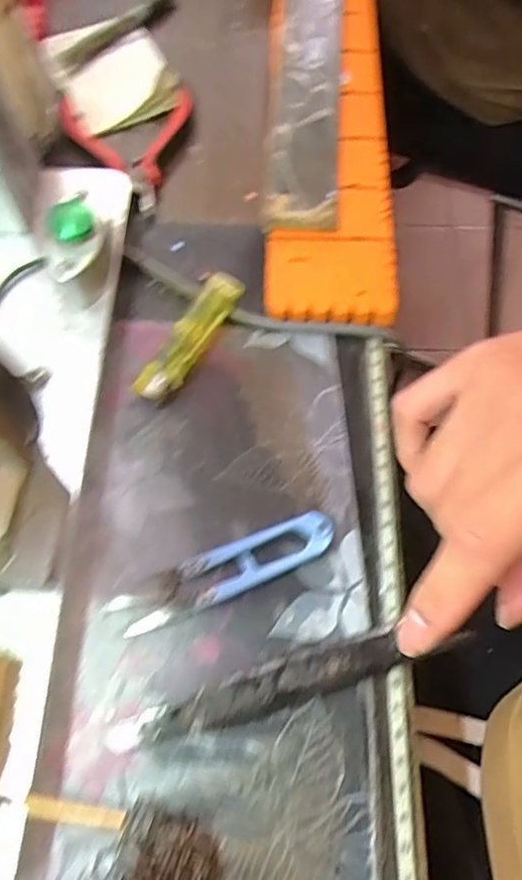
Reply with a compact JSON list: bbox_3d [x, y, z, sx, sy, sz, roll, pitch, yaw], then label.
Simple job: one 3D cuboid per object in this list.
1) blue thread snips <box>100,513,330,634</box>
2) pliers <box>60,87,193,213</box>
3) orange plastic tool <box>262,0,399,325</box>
[{"bbox_3d":[-0.016,0.060,0.274,0.102,0.010,0.022,-20,69,-10],"label":"blue thread snips"},{"bbox_3d":[-0.082,-0.179,0.375,0.081,0.009,0.093,-6,67,-4],"label":"pliers"},{"bbox_3d":[0.043,-0.215,0.391,0.072,0.018,0.322,3,67,-1],"label":"orange plastic tool"}]

